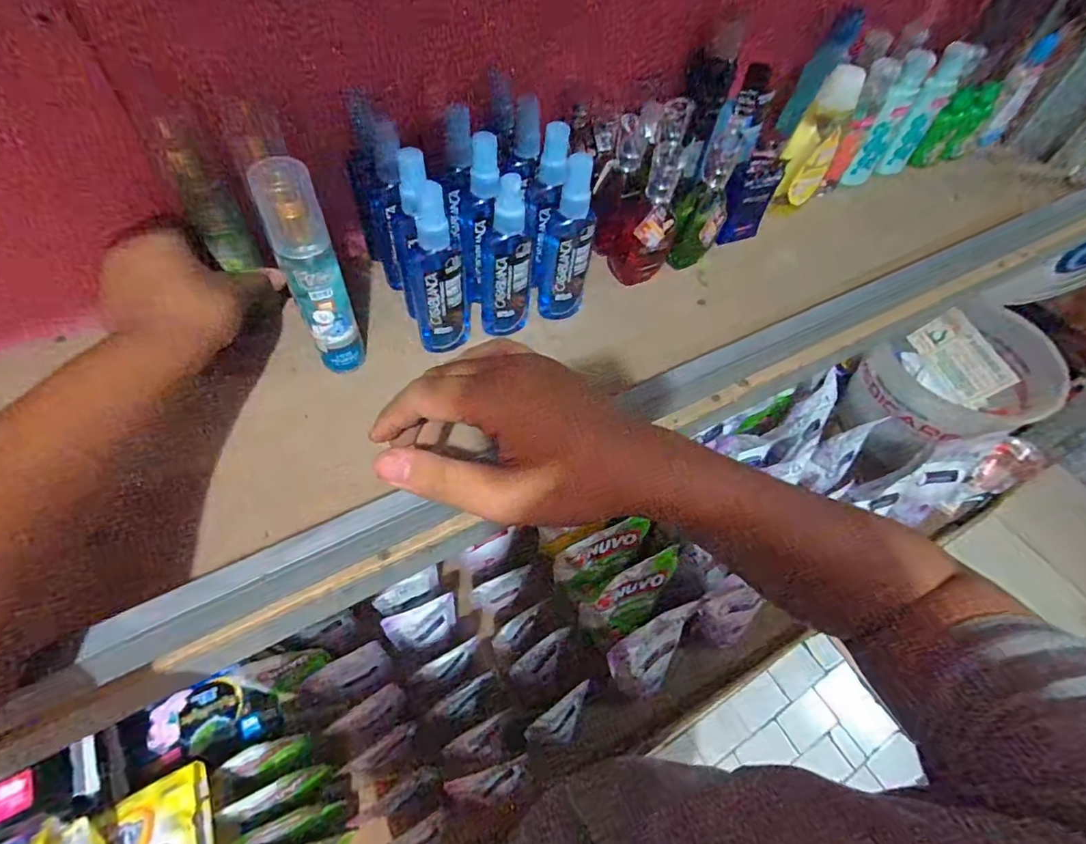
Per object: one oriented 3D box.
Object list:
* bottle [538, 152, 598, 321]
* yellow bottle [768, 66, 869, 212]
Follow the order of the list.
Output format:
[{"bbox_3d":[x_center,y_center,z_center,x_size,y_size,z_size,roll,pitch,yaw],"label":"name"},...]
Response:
[{"bbox_3d":[0.019,-0.151,0.441,0.049,0.125,0.048,1,55,-3],"label":"bottle"},{"bbox_3d":[0.292,-0.299,0.555,0.054,0.131,0.042,27,58,15],"label":"yellow bottle"}]

